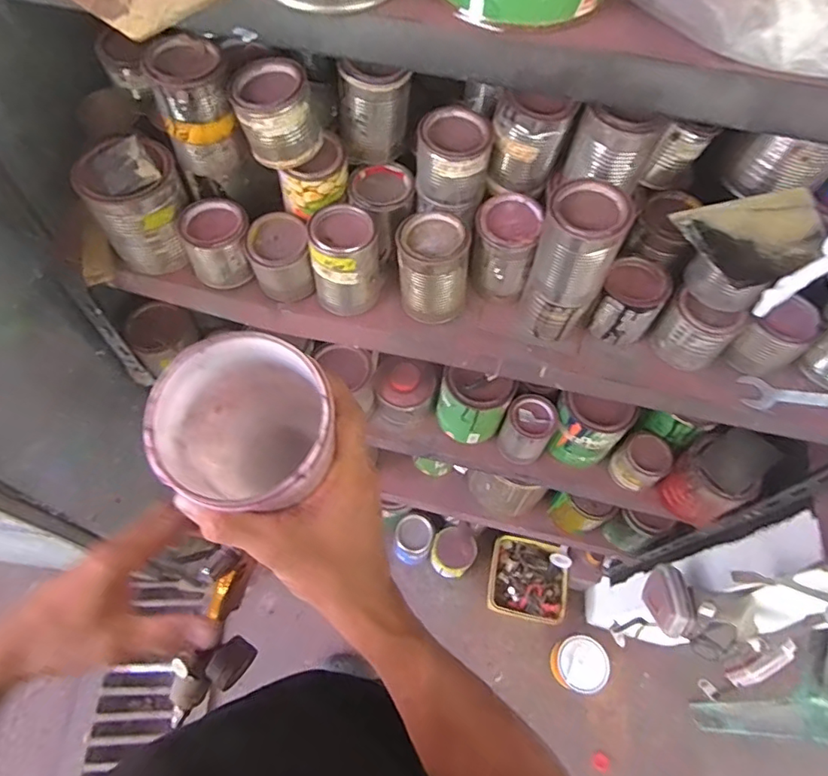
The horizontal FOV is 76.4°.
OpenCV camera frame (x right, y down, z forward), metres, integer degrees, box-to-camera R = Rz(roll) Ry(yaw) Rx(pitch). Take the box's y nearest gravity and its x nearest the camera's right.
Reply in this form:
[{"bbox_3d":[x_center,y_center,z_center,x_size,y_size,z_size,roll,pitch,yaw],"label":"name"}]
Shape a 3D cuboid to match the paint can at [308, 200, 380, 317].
[{"bbox_3d":[-0.076,-0.145,0.586,0.071,0.108,0.077,-4,61,-5],"label":"paint can"}]

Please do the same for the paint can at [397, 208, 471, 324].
[{"bbox_3d":[0.020,-0.136,0.578,0.072,0.097,0.077,1,61,-2],"label":"paint can"}]

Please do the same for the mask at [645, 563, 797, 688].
[{"bbox_3d":[0.466,0.366,0.806,0.194,0.103,0.085,35,65,16],"label":"mask"}]

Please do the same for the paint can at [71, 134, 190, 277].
[{"bbox_3d":[-0.305,-0.201,0.590,0.093,0.115,0.091,1,61,-2],"label":"paint can"}]

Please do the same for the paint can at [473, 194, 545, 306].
[{"bbox_3d":[0.100,-0.154,0.586,0.065,0.097,0.065,1,61,-2],"label":"paint can"}]

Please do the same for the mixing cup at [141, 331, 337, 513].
[{"bbox_3d":[-0.102,0.036,0.336,0.097,0.115,0.108,-32,67,-18],"label":"mixing cup"}]

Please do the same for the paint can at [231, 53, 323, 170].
[{"bbox_3d":[-0.133,-0.269,0.518,0.074,0.070,0.069,-6,61,-6],"label":"paint can"}]

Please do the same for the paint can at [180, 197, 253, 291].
[{"bbox_3d":[-0.223,-0.169,0.610,0.068,0.079,0.070,-15,63,-10],"label":"paint can"}]

